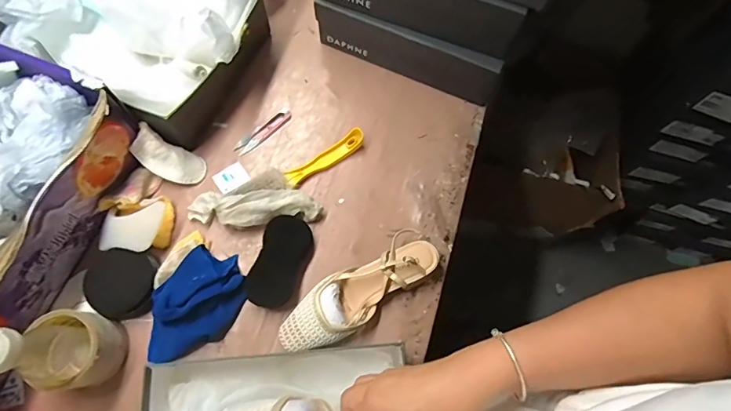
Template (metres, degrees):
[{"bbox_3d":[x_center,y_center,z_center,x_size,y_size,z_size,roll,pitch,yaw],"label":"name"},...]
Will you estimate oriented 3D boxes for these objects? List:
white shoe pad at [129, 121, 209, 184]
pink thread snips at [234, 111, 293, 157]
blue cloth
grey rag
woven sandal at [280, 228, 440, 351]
[{"bbox_3d":[-0.284,-0.067,0.635,0.104,0.016,0.052,34,70,-24],"label":"white shoe pad"},{"bbox_3d":[-0.160,-0.115,0.687,0.102,0.005,0.024,-42,78,-15],"label":"pink thread snips"},{"bbox_3d":[-0.224,0.134,0.575,0.095,0.045,0.151,33,73,9],"label":"blue cloth"},{"bbox_3d":[-0.158,0.002,0.623,0.187,0.042,0.058,-1,71,-2],"label":"grey rag"},{"bbox_3d":[-0.008,0.115,0.587,0.227,0.050,0.072,-34,76,-13],"label":"woven sandal"}]

